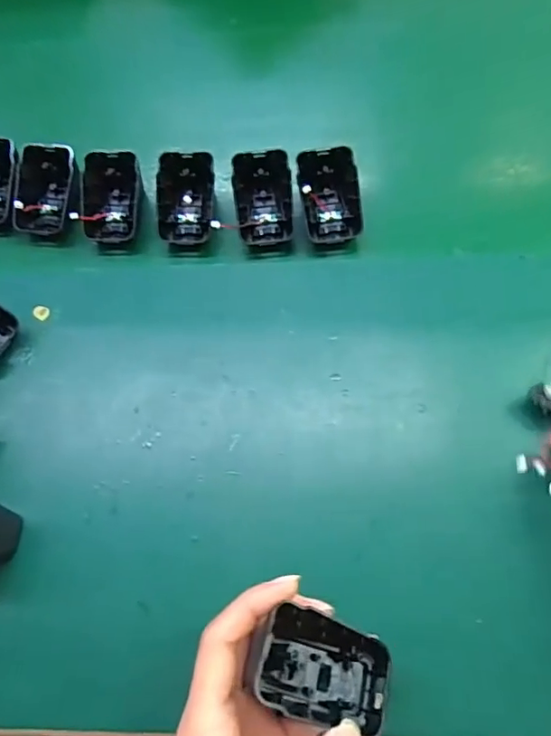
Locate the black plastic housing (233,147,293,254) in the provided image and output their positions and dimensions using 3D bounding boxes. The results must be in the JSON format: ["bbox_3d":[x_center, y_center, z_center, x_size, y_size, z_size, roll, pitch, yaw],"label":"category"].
[{"bbox_3d":[-0.009,-0.125,0.403,0.041,0.033,0.063,-4,67,2],"label":"black plastic housing"}]

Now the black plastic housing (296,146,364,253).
[{"bbox_3d":[0.042,-0.125,0.404,0.043,0.024,0.073,-8,103,4],"label":"black plastic housing"}]

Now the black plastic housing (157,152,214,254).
[{"bbox_3d":[-0.068,-0.127,0.413,0.043,0.024,0.072,-2,101,-5],"label":"black plastic housing"}]

